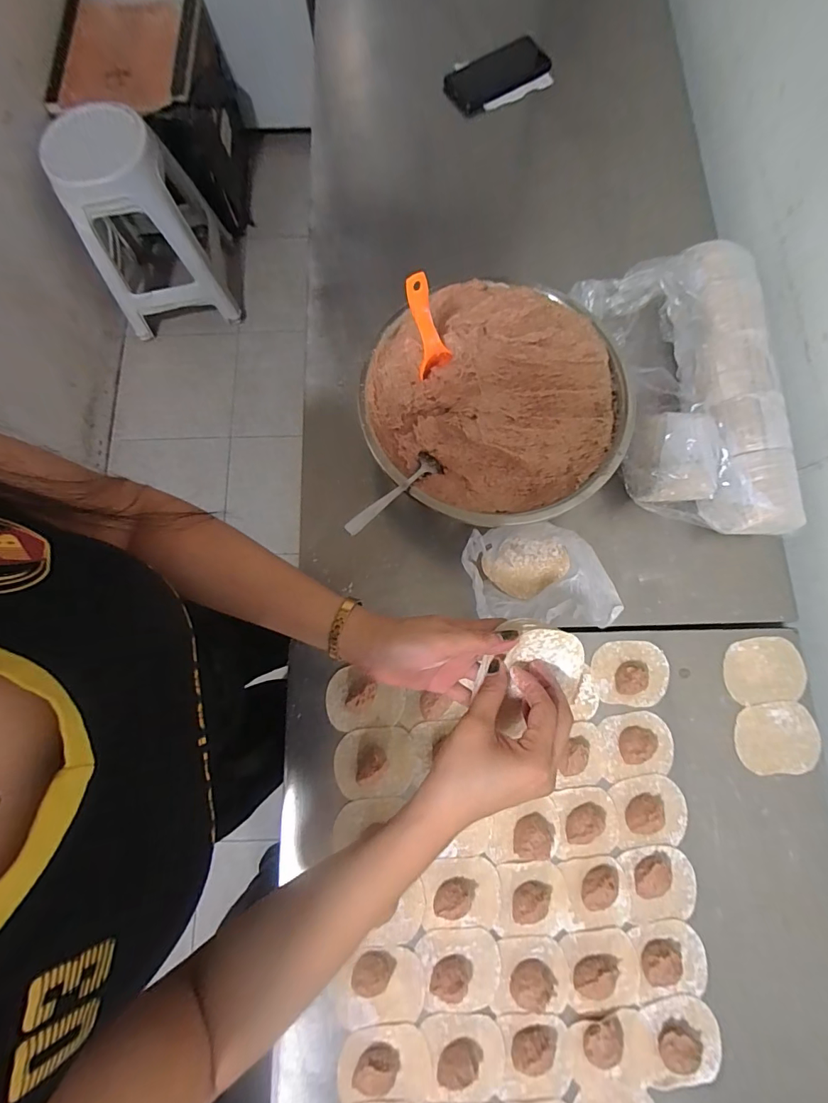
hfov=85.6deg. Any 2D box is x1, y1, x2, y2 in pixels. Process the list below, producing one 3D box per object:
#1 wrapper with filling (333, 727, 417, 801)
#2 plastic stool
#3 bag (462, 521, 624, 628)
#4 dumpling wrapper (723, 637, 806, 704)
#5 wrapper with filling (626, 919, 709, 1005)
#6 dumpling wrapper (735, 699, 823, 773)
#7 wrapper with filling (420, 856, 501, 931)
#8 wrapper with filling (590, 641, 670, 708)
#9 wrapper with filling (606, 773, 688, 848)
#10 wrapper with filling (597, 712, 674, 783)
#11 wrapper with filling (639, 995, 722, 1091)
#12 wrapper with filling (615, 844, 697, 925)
[{"bbox_3d":[-0.044,0.236,0.494,0.090,0.025,0.071,-7,77,-1],"label":"wrapper with filling"},{"bbox_3d":[-0.792,-0.984,1.349,0.348,0.460,0.377,-10,77,-2],"label":"plastic stool"},{"bbox_3d":[0.129,0.031,0.501,0.137,0.099,0.114,-6,77,-1],"label":"bag"},{"bbox_3d":[0.408,0.139,0.522,0.093,0.005,0.072,-6,77,-1],"label":"dumpling wrapper"},{"bbox_3d":[0.264,0.419,0.454,0.072,0.016,0.066,-8,77,-2],"label":"wrapper with filling"},{"bbox_3d":[0.410,0.210,0.504,0.092,0.004,0.073,-3,77,0],"label":"dumpling wrapper"},{"bbox_3d":[0.051,0.363,0.470,0.081,0.026,0.063,-3,77,0],"label":"wrapper with filling"},{"bbox_3d":[0.252,0.141,0.514,0.086,0.024,0.072,-2,77,0],"label":"wrapper with filling"},{"bbox_3d":[0.261,0.284,0.486,0.077,0.017,0.069,-11,77,-2],"label":"wrapper with filling"},{"bbox_3d":[0.252,0.218,0.497,0.078,0.023,0.067,-9,77,-2],"label":"wrapper with filling"},{"bbox_3d":[0.268,0.486,0.437,0.073,0.015,0.076,-5,77,-1],"label":"wrapper with filling"},{"bbox_3d":[0.261,0.352,0.467,0.075,0.020,0.071,-10,77,-2],"label":"wrapper with filling"}]

